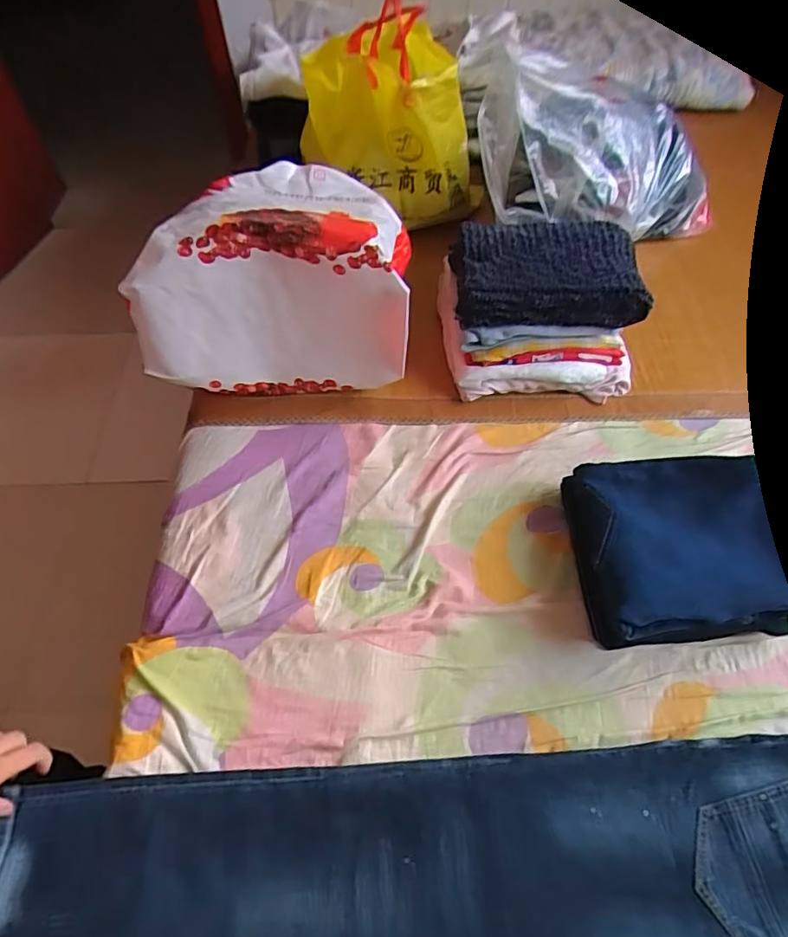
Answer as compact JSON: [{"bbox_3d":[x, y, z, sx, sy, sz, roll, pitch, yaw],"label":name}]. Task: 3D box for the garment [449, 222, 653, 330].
[{"bbox_3d":[0.241,-0.319,0.908,0.290,0.075,0.210,-3,56,-1],"label":"garment"}]

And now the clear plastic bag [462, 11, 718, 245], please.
[{"bbox_3d":[0.402,-0.534,1.013,0.555,0.209,0.242,2,52,-26],"label":"clear plastic bag"}]

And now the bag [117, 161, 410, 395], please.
[{"bbox_3d":[-0.179,-0.303,0.873,0.391,0.234,0.297,-5,56,-2],"label":"bag"}]

